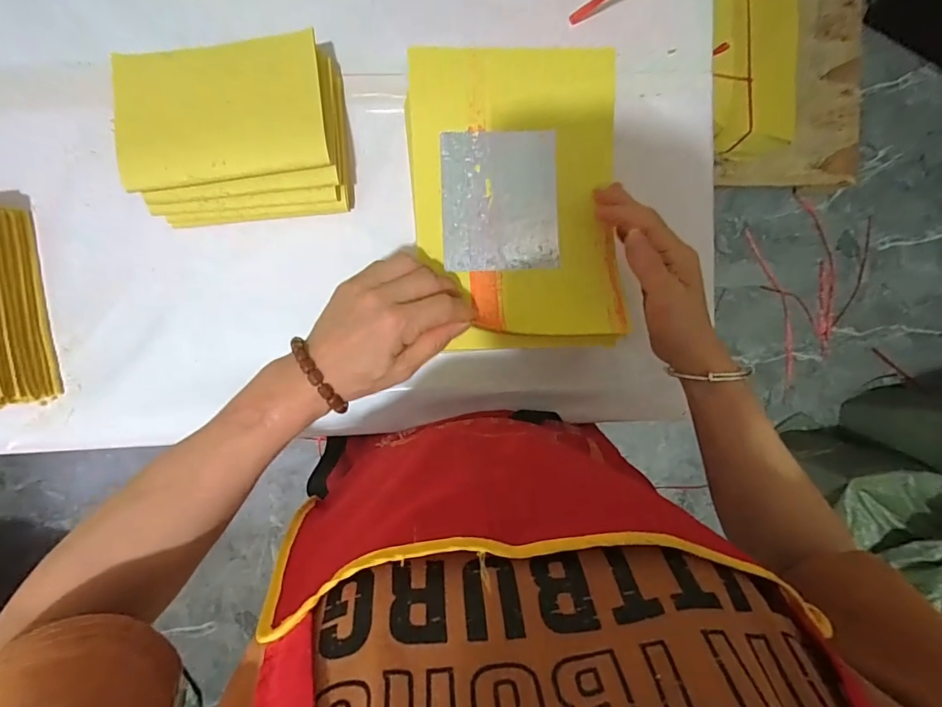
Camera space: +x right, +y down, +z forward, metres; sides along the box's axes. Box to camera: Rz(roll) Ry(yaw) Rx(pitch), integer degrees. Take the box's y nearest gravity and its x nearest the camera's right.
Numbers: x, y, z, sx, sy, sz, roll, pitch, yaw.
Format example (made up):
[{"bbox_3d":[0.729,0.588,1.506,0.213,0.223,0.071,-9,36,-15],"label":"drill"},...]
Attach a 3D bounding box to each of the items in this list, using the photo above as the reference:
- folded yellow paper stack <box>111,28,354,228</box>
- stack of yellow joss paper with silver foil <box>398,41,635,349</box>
[{"bbox_3d":[-0.185,-0.173,0.378,0.160,0.081,0.120,-7,94,-3],"label":"folded yellow paper stack"},{"bbox_3d":[0.034,-0.114,0.346,0.152,0.037,0.218,-3,94,-3],"label":"stack of yellow joss paper with silver foil"}]

